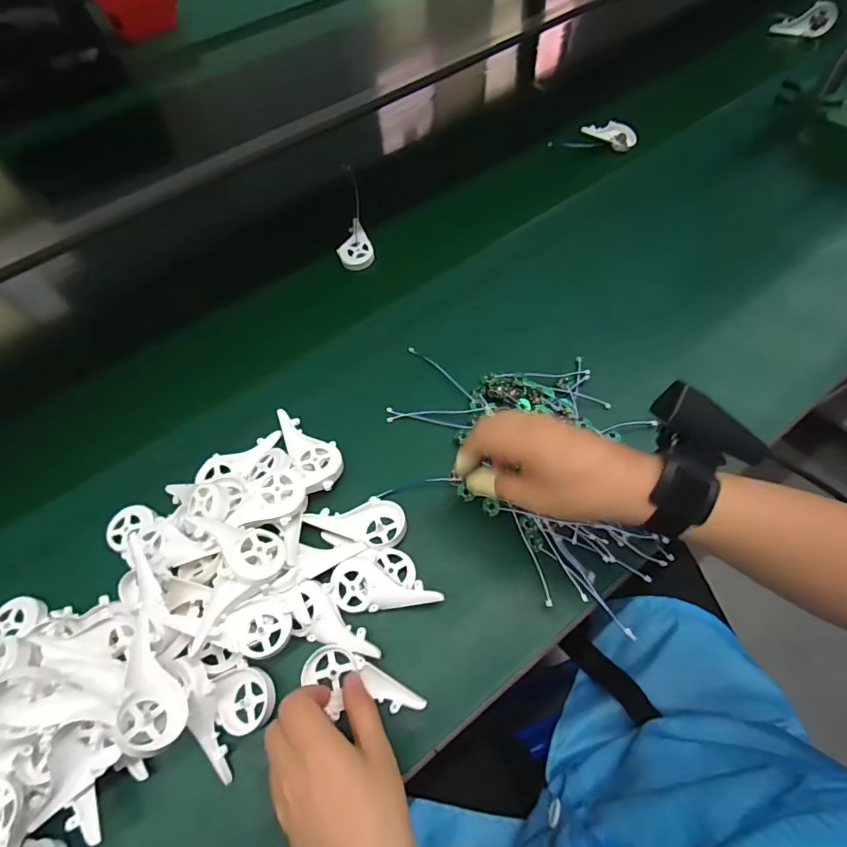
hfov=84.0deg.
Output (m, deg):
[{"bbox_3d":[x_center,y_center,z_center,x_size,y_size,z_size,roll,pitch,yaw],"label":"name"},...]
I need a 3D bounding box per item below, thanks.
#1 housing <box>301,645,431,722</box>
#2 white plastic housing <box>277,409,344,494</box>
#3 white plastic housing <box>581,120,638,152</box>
[{"bbox_3d":[-0.047,0.206,0.367,0.096,0.009,0.041,16,62,7],"label":"housing"},{"bbox_3d":[-0.111,0.021,0.462,0.044,0.023,0.101,-26,63,-10],"label":"white plastic housing"},{"bbox_3d":[0.277,-0.440,0.713,0.094,0.026,0.038,2,58,-16],"label":"white plastic housing"}]

